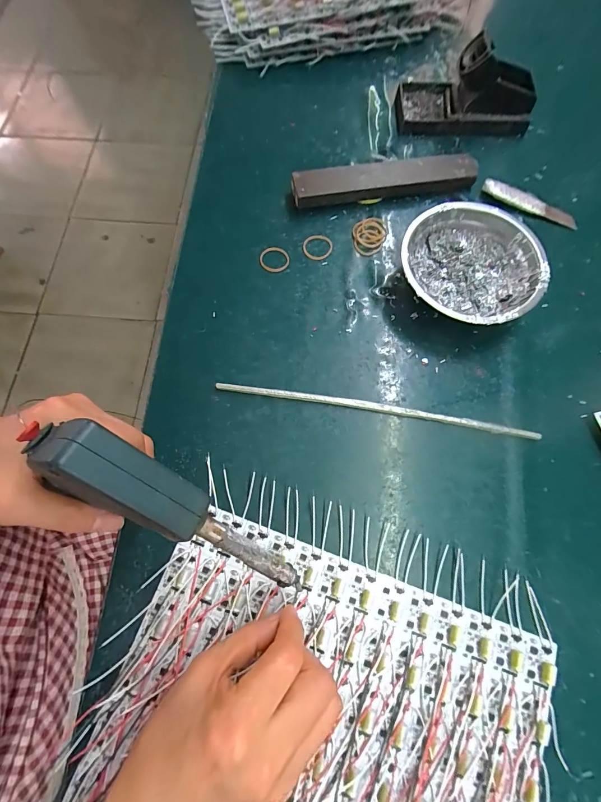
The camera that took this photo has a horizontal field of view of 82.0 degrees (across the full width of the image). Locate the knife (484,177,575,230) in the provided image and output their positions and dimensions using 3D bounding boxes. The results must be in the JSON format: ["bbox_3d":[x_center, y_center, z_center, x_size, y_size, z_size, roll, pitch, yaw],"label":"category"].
[{"bbox_3d":[0.245,-0.211,0.366,0.102,0.015,0.016,23,74,7],"label":"knife"}]

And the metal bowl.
[{"bbox_3d":[0.154,-0.120,0.324,0.120,0.040,0.122,0,73,0],"label":"metal bowl"}]

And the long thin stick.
[{"bbox_3d":[0.065,0.006,0.303,0.275,0.005,0.010,9,73,2],"label":"long thin stick"}]

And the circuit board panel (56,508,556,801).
[{"bbox_3d":[-0.003,0.260,0.221,0.285,0.012,0.298,21,74,6],"label":"circuit board panel"}]

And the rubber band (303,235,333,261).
[{"bbox_3d":[0.018,-0.159,0.356,0.030,0.004,0.029,0,73,0],"label":"rubber band"}]

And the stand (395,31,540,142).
[{"bbox_3d":[0.187,-0.343,0.379,0.143,0.054,0.066,1,73,0],"label":"stand"}]

